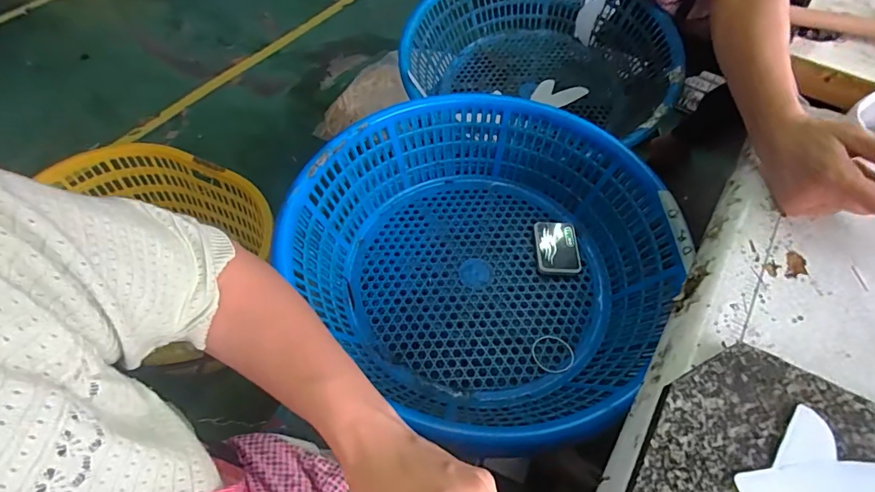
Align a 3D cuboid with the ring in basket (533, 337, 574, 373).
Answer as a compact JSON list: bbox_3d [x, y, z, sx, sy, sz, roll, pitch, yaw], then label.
[{"bbox_3d":[0.163,0.152,0.665,0.060,0.005,0.054,-7,56,-11],"label":"ring in basket"}]

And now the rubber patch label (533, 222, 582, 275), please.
[{"bbox_3d":[0.190,0.000,0.756,0.066,0.009,0.097,-1,55,-1],"label":"rubber patch label"}]

